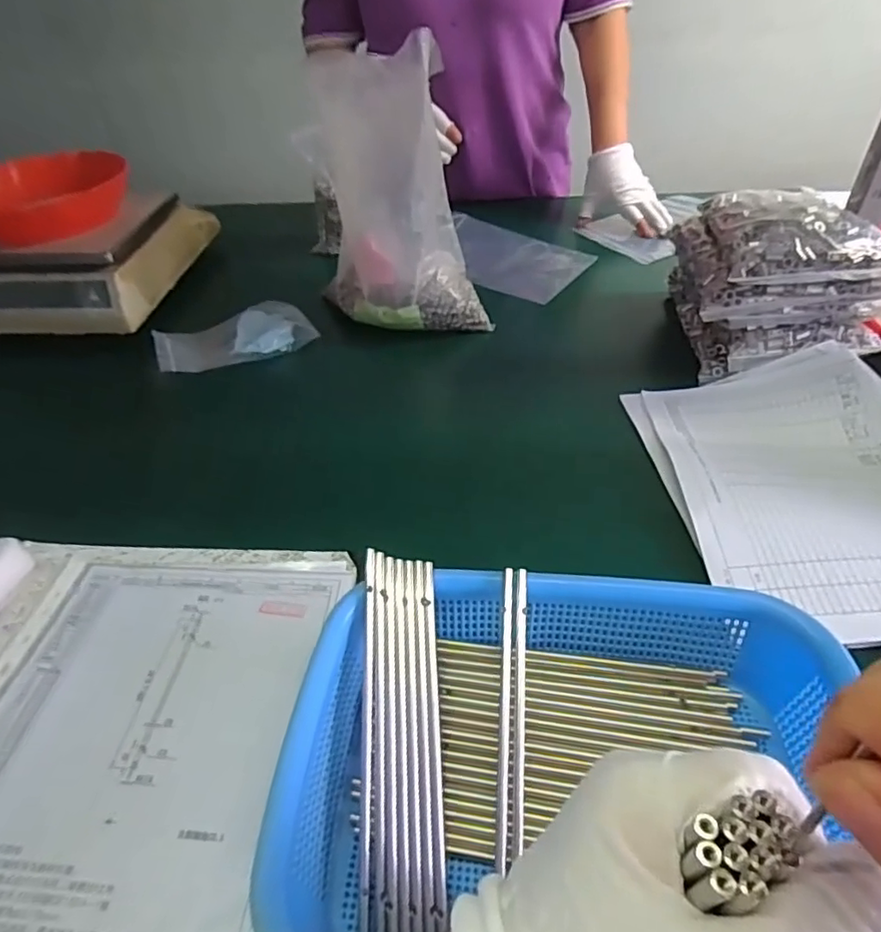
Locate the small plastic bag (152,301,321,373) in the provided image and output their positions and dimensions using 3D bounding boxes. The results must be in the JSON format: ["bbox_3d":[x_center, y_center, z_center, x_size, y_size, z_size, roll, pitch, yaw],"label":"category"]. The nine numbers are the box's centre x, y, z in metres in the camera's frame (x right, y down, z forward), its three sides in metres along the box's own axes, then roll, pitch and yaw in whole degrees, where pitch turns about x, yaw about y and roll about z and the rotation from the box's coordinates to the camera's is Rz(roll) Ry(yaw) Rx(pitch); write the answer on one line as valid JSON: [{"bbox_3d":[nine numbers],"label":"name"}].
[{"bbox_3d":[-0.250,-0.157,0.718,0.177,0.031,0.094,-22,46,-20],"label":"small plastic bag"}]

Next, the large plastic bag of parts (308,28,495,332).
[{"bbox_3d":[-0.050,-0.308,0.690,0.194,0.269,0.121,-2,43,0],"label":"large plastic bag of parts"}]

